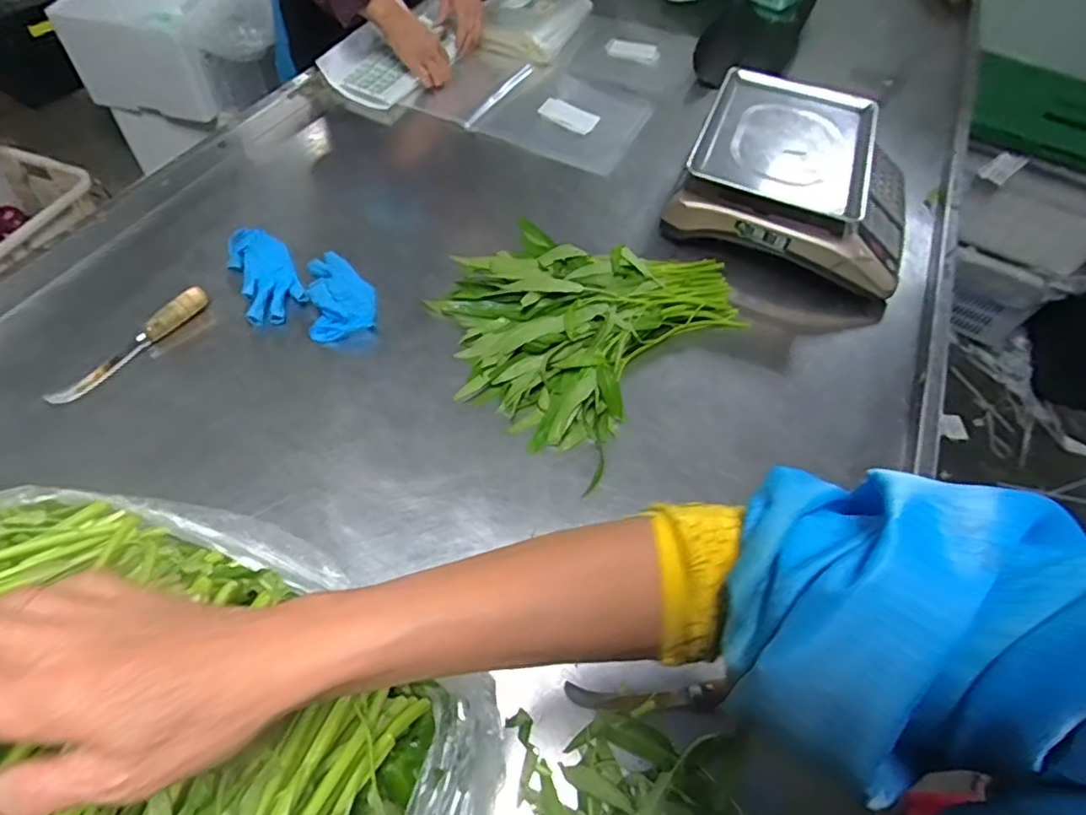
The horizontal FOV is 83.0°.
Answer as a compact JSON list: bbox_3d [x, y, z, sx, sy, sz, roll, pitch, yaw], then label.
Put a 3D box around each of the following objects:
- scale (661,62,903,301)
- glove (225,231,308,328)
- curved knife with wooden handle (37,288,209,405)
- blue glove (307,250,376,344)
[{"bbox_3d":[0.415,-0.361,0.978,0.351,0.131,0.331,22,56,11],"label":"scale"},{"bbox_3d":[-0.371,-0.180,0.823,0.079,0.031,0.167,-22,60,-19],"label":"glove"},{"bbox_3d":[-0.494,-0.076,0.738,0.024,0.038,0.204,33,59,17],"label":"curved knife with wooden handle"},{"bbox_3d":[-0.266,-0.152,0.813,0.085,0.035,0.145,-7,56,-10],"label":"blue glove"}]

